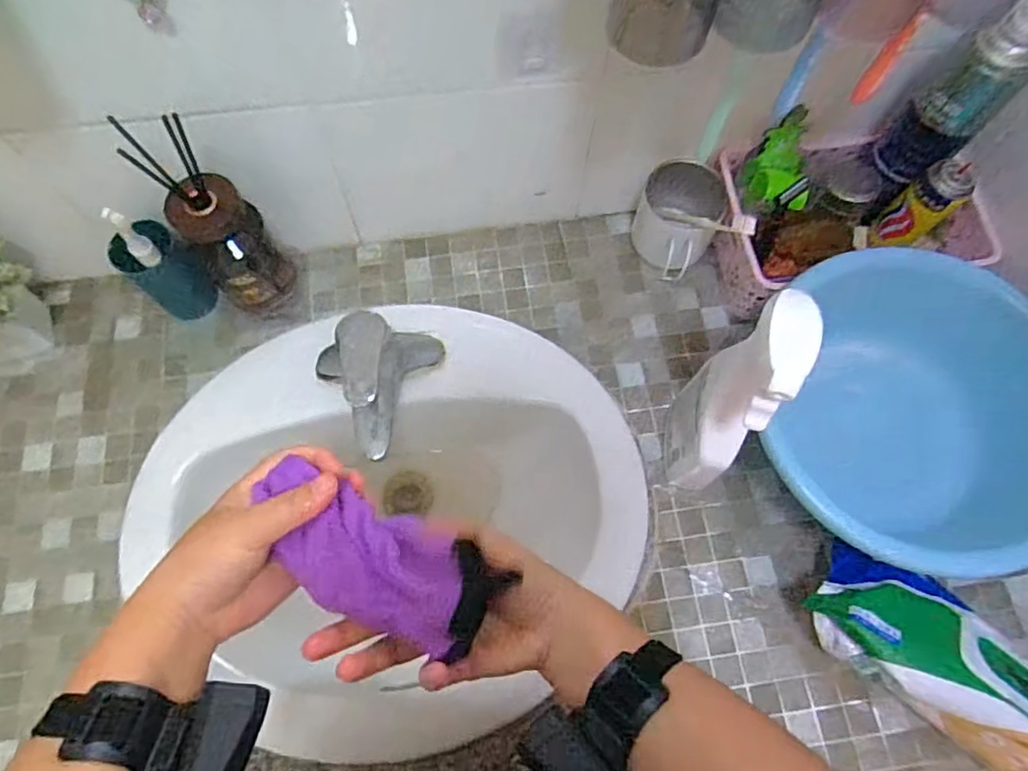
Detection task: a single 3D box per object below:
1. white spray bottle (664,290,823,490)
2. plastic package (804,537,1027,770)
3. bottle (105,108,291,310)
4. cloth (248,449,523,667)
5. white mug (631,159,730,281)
[{"bbox_3d":[0.170,0.017,0.501,0.045,0.251,0.094,15,70,5],"label":"white spray bottle"},{"bbox_3d":[0.366,0.236,0.489,0.253,0.103,0.103,39,74,13],"label":"plastic package"},{"bbox_3d":[-0.267,-0.137,0.576,0.071,0.216,0.071,-33,73,-12],"label":"bottle"},{"bbox_3d":[-0.089,0.103,0.366,0.155,0.033,0.064,24,71,12],"label":"cloth"},{"bbox_3d":[0.171,-0.166,0.650,0.090,0.105,0.085,19,71,6],"label":"white mug"}]

